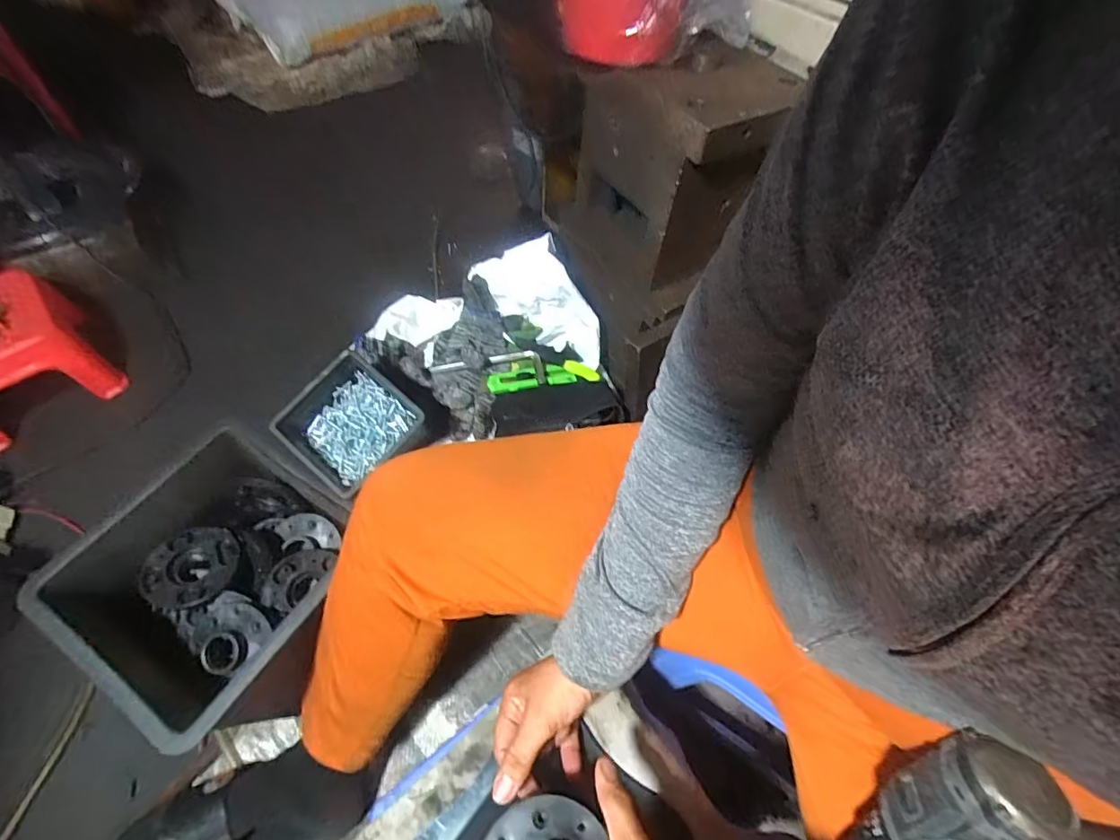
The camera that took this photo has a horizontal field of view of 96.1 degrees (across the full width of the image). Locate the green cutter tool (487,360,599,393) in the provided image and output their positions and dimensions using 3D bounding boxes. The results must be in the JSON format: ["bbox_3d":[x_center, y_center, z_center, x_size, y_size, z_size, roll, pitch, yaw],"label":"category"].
[{"bbox_3d":[-0.023,-0.062,0.709,0.156,0.028,0.032,-13,57,-11],"label":"green cutter tool"}]

